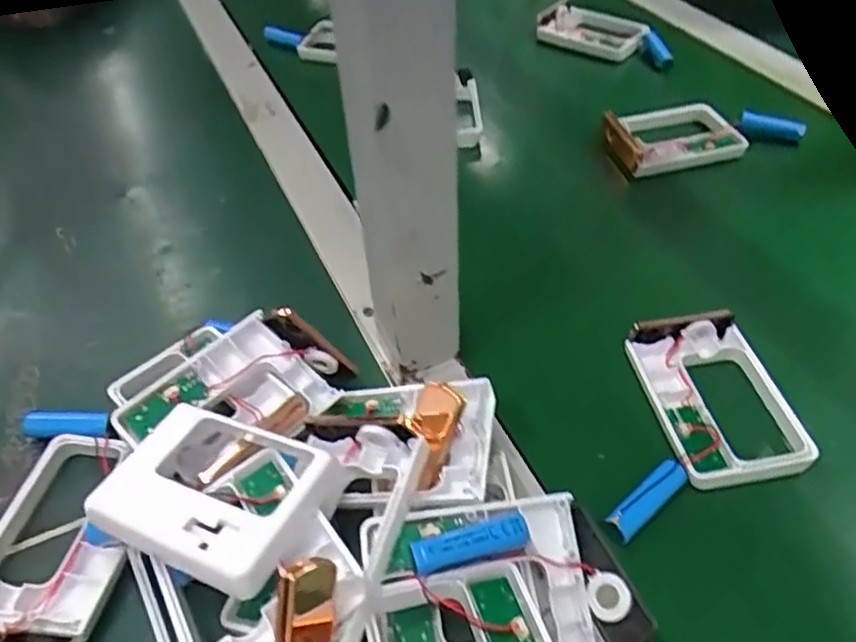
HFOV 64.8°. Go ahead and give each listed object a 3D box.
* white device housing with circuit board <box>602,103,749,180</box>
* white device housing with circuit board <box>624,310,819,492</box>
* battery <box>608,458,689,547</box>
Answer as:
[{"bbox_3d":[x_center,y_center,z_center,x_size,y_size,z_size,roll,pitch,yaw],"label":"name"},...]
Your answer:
[{"bbox_3d":[0.193,-0.150,0.539,0.099,0.023,0.069,-11,47,-6],"label":"white device housing with circuit board"},{"bbox_3d":[0.156,0.040,0.365,0.073,0.021,0.098,-10,47,-5],"label":"white device housing with circuit board"},{"bbox_3d":[0.108,0.087,0.329,0.048,0.012,0.014,-33,53,-24],"label":"battery"}]

